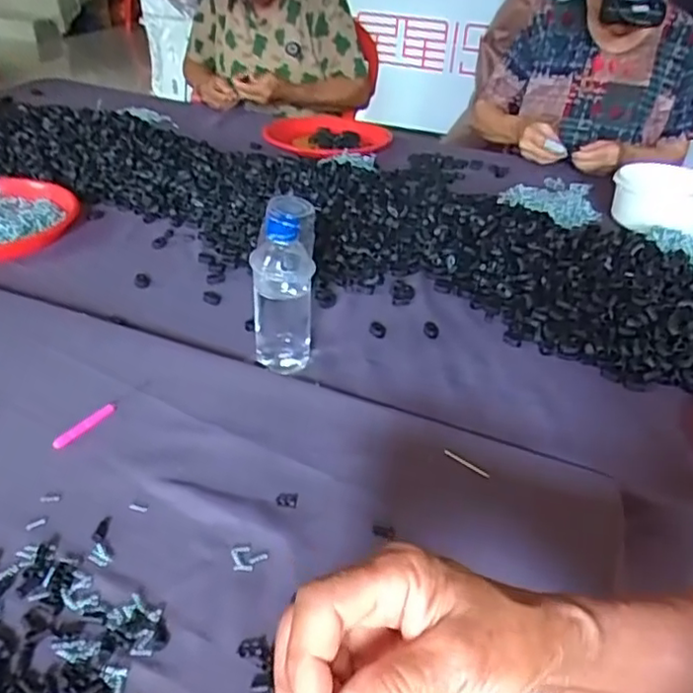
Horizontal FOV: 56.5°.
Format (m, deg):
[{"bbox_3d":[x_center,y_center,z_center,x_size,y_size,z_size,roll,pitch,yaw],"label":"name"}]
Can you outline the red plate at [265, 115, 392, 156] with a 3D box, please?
[{"bbox_3d":[-0.042,-0.439,1.346,0.260,0.037,0.278,3,34,-2],"label":"red plate"}]

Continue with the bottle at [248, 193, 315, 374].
[{"bbox_3d":[-0.064,-0.068,0.665,0.064,0.179,0.072,0,35,-7],"label":"bottle"}]

